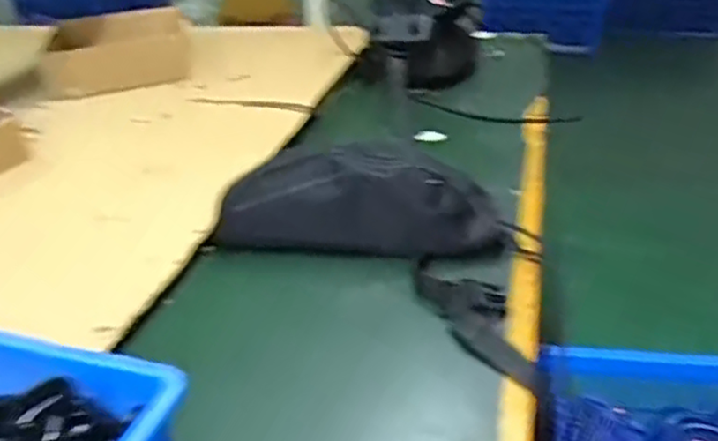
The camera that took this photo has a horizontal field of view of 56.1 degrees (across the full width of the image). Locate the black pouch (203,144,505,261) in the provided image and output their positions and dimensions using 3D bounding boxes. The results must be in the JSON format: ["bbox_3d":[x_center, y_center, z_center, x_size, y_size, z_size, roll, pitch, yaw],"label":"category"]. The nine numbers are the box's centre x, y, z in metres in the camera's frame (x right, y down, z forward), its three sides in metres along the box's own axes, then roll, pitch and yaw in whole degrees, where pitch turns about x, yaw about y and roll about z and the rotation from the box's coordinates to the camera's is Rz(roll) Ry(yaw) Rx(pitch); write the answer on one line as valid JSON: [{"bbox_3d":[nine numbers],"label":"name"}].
[{"bbox_3d":[0.002,-0.024,0.655,0.263,0.085,0.073,2,31,6],"label":"black pouch"}]

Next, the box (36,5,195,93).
[{"bbox_3d":[-0.373,-0.267,1.036,0.208,0.072,0.166,-10,32,-13],"label":"box"}]

